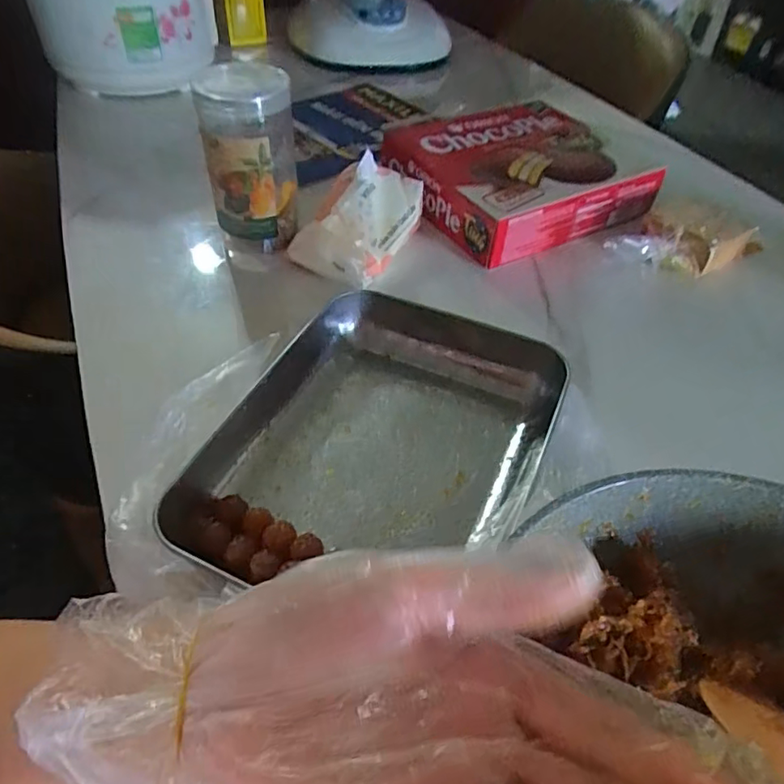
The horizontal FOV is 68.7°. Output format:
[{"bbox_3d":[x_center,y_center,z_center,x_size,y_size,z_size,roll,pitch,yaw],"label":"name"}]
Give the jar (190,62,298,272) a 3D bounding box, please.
[{"bbox_3d":[-0.133,-0.205,0.548,0.081,0.166,0.096,-8,49,-12],"label":"jar"}]

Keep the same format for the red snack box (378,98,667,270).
[{"bbox_3d":[0.138,-0.259,0.669,0.249,0.061,0.235,-23,53,-23],"label":"red snack box"}]

